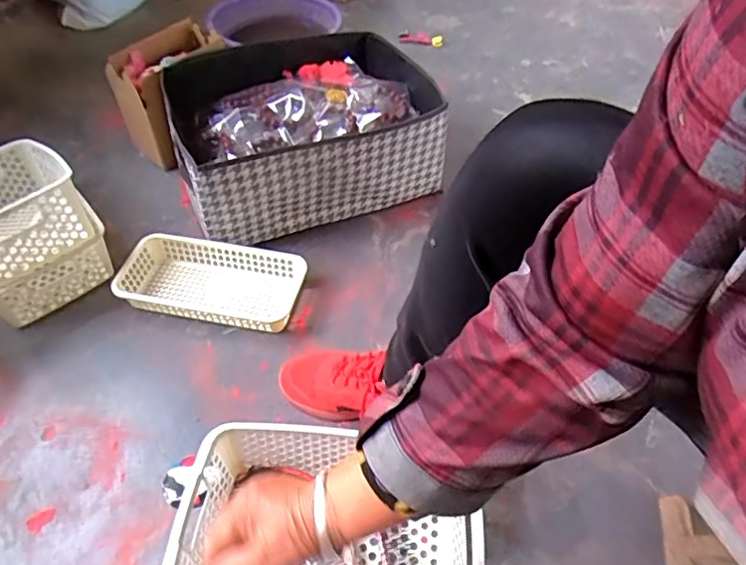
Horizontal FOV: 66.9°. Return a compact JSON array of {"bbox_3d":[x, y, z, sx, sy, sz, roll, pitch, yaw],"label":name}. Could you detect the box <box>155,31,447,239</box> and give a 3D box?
[{"bbox_3d":[-0.120,-0.261,0.990,0.422,0.191,0.344,-18,53,-15],"label":"box"}]

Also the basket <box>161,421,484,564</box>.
[{"bbox_3d":[-0.045,0.265,0.592,0.298,0.101,0.195,4,50,3],"label":"basket"}]

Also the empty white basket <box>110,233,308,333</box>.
[{"bbox_3d":[-0.242,-0.001,0.852,0.270,0.046,0.129,8,50,6],"label":"empty white basket"}]

